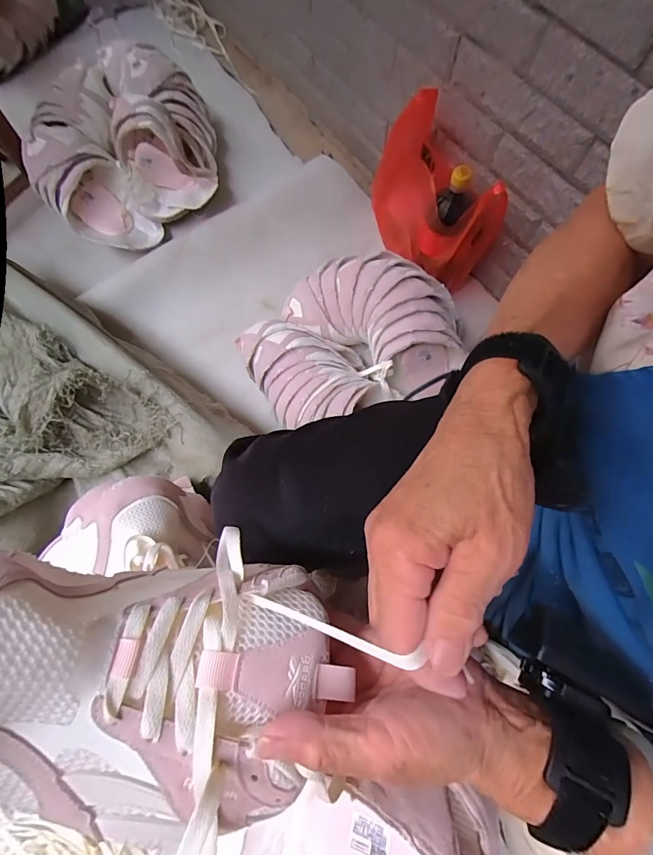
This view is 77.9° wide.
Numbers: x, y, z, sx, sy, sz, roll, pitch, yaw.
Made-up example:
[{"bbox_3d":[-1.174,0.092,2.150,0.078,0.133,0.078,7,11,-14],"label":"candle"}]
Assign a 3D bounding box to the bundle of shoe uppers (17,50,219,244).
[{"bbox_3d":[-0.424,-0.595,0.851,0.346,0.156,0.394,-10,74,-2],"label":"bundle of shoe uppers"}]

